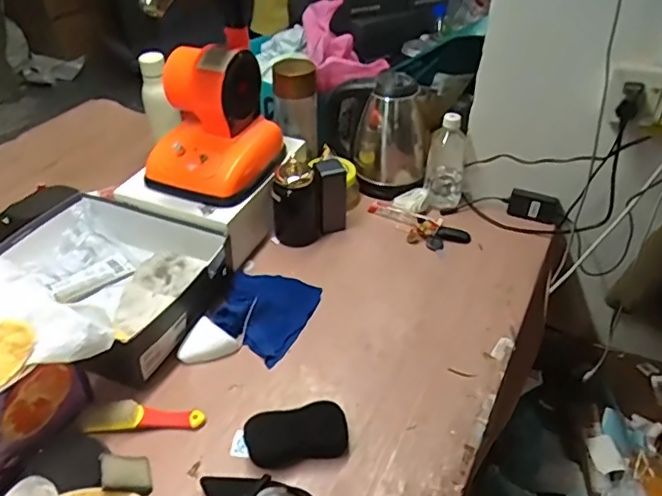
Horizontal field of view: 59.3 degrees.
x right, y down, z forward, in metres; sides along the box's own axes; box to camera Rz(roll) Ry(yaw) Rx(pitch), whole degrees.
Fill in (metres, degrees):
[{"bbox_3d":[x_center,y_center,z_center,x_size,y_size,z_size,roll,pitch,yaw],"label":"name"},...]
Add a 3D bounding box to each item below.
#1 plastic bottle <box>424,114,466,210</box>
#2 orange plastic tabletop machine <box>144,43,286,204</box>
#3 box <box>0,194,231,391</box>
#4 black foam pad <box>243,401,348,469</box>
[{"bbox_3d":[0.223,-0.167,1.113,0.072,0.177,0.079,5,40,4],"label":"plastic bottle"},{"bbox_3d":[-0.203,-0.213,0.979,0.177,0.210,0.192,14,41,15],"label":"orange plastic tabletop machine"},{"bbox_3d":[-0.348,0.042,0.913,0.330,0.100,0.265,19,43,20],"label":"box"},{"bbox_3d":[-0.047,0.236,0.738,0.134,0.038,0.060,-7,40,-9],"label":"black foam pad"}]

